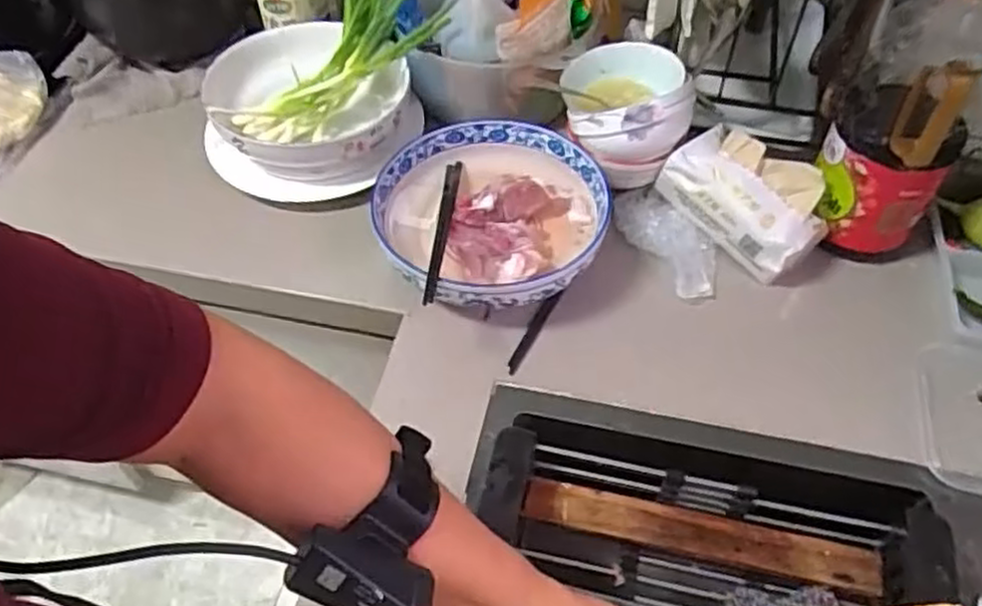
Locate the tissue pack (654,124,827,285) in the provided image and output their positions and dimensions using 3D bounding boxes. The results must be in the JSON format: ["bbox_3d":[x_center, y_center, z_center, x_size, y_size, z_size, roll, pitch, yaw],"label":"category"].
[{"bbox_3d":[0.253,-0.101,0.763,0.075,0.096,0.151,-36,60,-23],"label":"tissue pack"}]

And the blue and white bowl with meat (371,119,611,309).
[{"bbox_3d":[0.000,-0.081,0.759,0.220,0.072,0.219,-1,53,1],"label":"blue and white bowl with meat"}]

